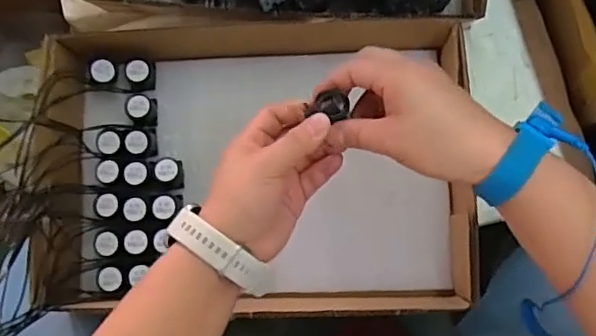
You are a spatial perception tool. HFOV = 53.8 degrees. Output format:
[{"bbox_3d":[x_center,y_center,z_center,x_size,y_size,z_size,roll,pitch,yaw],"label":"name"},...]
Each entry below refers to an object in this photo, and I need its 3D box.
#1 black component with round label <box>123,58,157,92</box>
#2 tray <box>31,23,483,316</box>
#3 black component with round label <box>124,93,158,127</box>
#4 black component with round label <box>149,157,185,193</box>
[{"bbox_3d":[-0.149,-0.087,0.552,0.025,0.025,0.028,0,83,2],"label":"black component with round label"},{"bbox_3d":[-0.046,-0.007,0.526,0.376,0.074,0.262,1,83,2],"label":"tray"},{"bbox_3d":[-0.147,-0.055,0.549,0.024,0.024,0.030,-6,82,2],"label":"black component with round label"},{"bbox_3d":[-0.122,0.006,0.538,0.028,0.025,0.029,-9,82,1],"label":"black component with round label"}]

